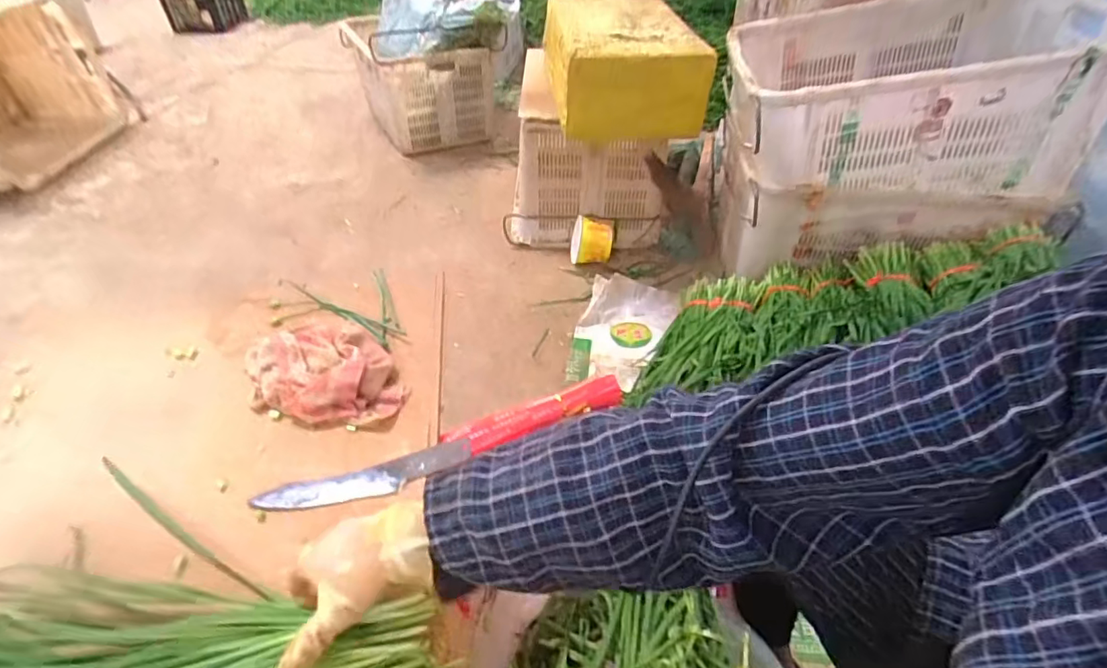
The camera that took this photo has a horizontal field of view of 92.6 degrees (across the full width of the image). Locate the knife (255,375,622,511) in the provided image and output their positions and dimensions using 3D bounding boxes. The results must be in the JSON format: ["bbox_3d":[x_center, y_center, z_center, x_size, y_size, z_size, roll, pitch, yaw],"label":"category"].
[{"bbox_3d":[-0.100,0.120,0.592,0.411,0.031,0.060,-20,46,-21],"label":"knife"}]

